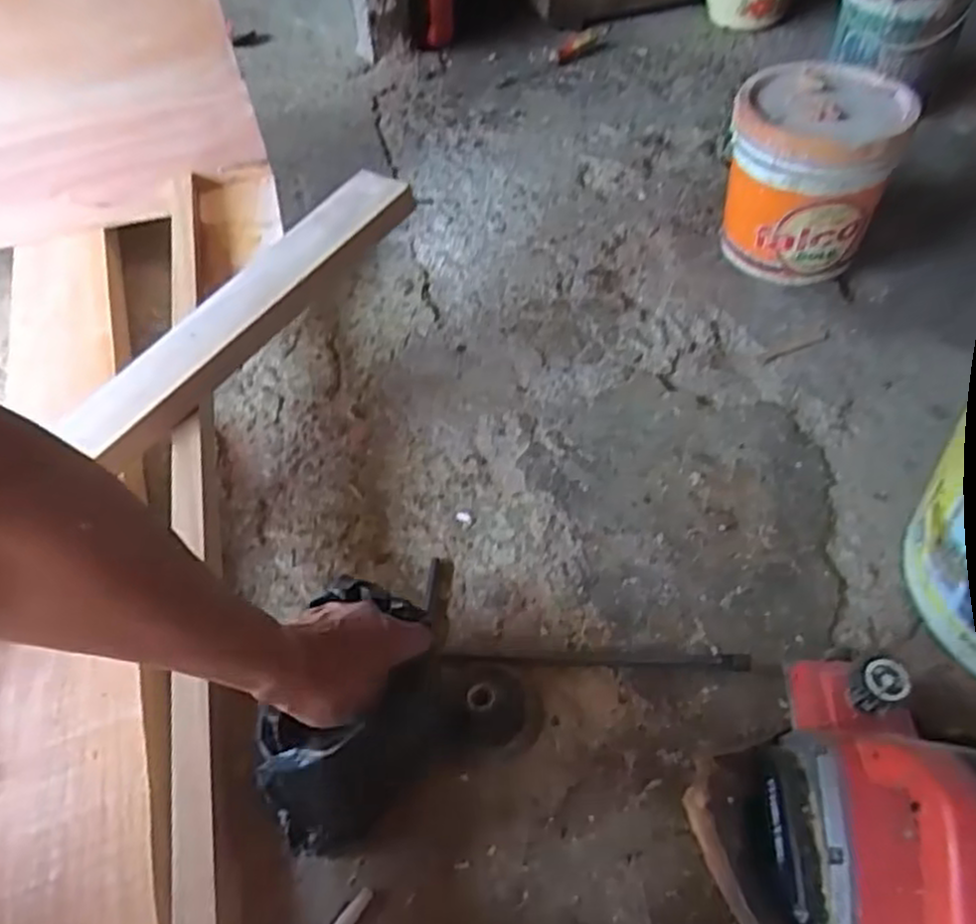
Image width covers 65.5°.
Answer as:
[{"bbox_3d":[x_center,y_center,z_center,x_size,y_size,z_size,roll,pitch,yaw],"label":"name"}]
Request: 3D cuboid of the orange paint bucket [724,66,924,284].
[{"bbox_3d":[0.395,-0.351,0.948,0.193,0.203,0.175,16,54,17],"label":"orange paint bucket"}]

